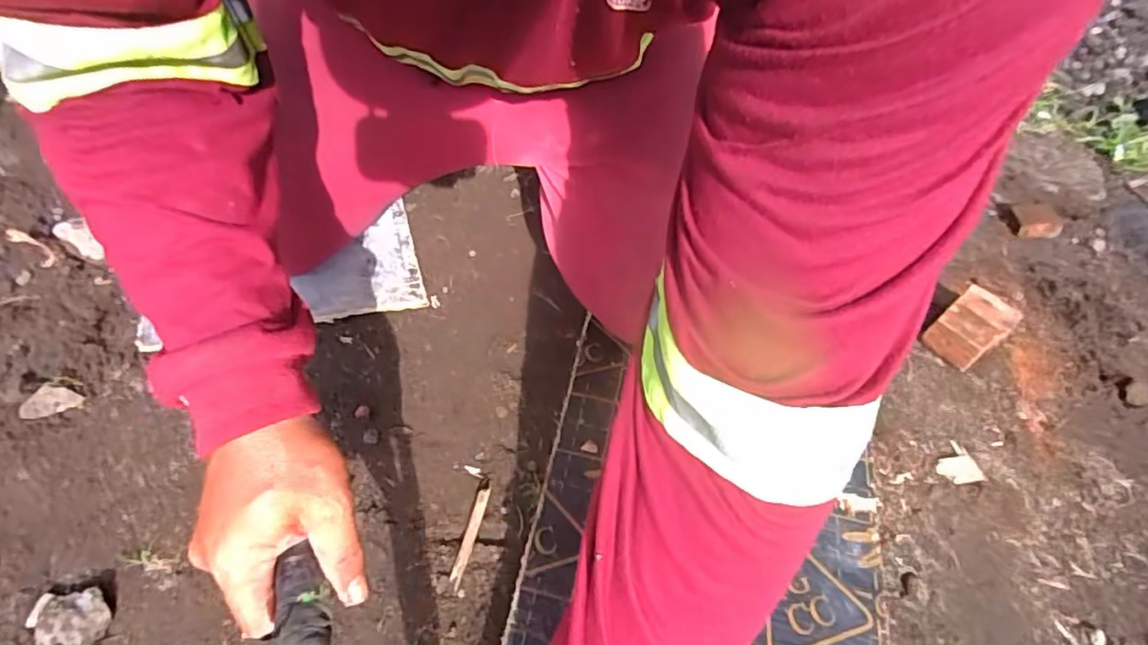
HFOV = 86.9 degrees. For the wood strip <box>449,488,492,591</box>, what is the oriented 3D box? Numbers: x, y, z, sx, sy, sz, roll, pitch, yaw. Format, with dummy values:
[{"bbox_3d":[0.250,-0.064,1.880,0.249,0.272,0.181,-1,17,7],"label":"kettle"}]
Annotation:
[{"bbox_3d":[-0.081,0.167,0.475,0.010,0.009,0.077,14,55,5],"label":"wood strip"}]

